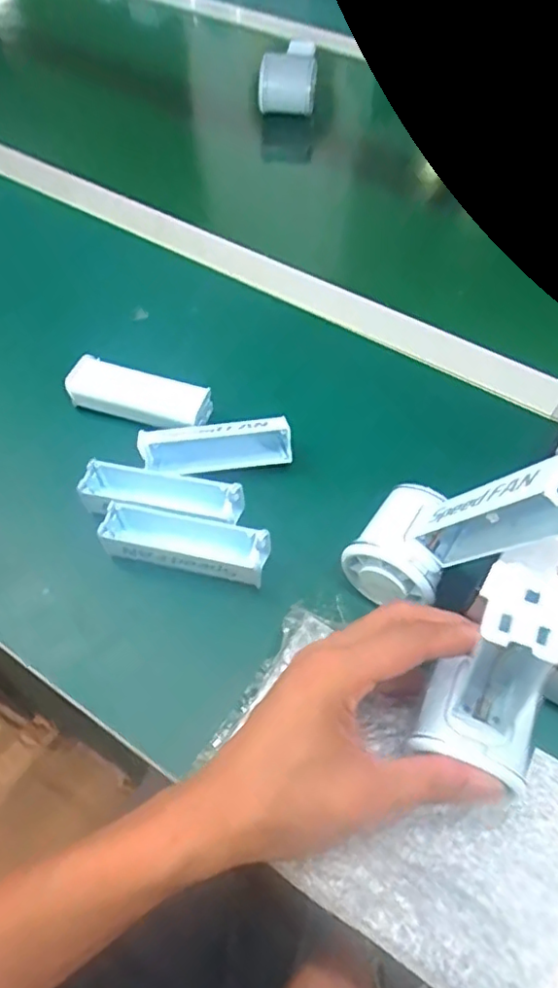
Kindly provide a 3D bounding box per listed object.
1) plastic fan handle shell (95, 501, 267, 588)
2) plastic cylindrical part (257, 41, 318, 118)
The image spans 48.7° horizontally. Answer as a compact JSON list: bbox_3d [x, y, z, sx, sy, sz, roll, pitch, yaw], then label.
[{"bbox_3d":[-0.058,0.032,0.382,0.100,0.030,0.032,10,58,6],"label":"plastic fan handle shell"},{"bbox_3d":[0.009,-0.445,0.663,0.059,0.056,0.050,5,57,3],"label":"plastic cylindrical part"}]

